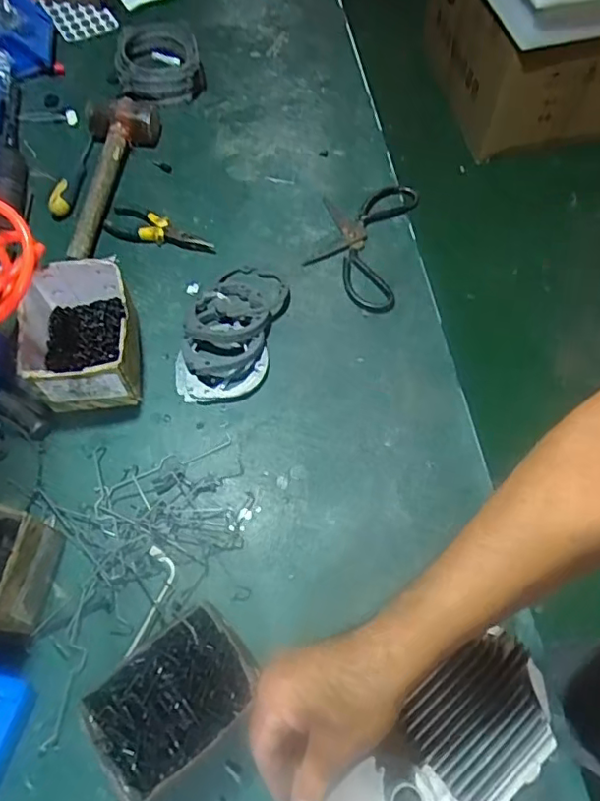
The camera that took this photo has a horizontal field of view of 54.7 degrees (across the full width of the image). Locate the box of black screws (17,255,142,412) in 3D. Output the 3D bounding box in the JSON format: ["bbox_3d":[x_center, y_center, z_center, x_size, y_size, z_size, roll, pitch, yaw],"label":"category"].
[{"bbox_3d":[-0.250,-0.072,0.679,0.115,0.099,0.142,-7,65,-3],"label":"box of black screws"}]

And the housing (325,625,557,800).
[{"bbox_3d":[0.112,0.277,0.446,0.224,0.058,0.096,-31,69,-26],"label":"housing"}]

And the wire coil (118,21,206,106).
[{"bbox_3d":[-0.214,-0.515,0.885,0.123,0.067,0.123,0,66,1],"label":"wire coil"}]

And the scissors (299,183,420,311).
[{"bbox_3d":[0.082,-0.220,0.795,0.124,0.018,0.208,13,66,6],"label":"scissors"}]

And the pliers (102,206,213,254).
[{"bbox_3d":[-0.191,-0.235,0.793,0.153,0.019,0.047,14,66,7],"label":"pliers"}]

